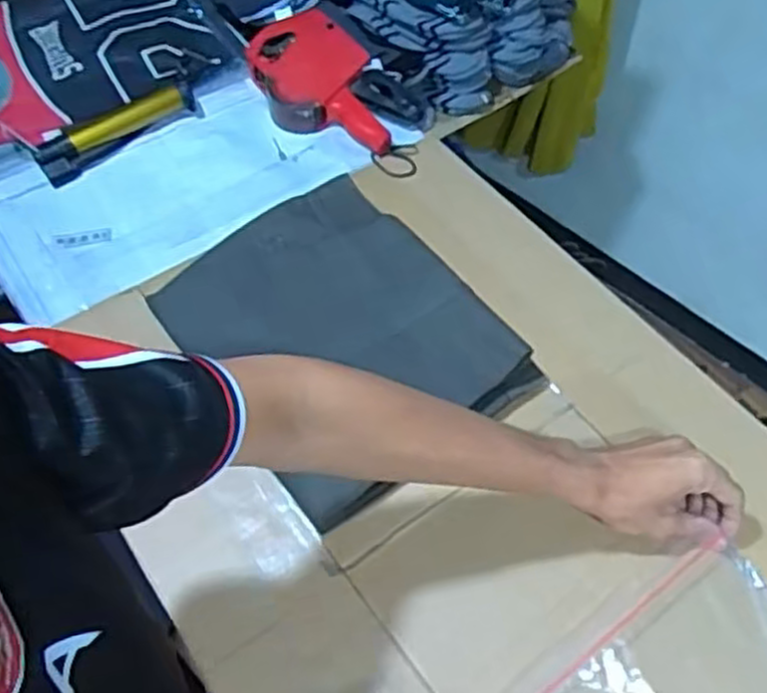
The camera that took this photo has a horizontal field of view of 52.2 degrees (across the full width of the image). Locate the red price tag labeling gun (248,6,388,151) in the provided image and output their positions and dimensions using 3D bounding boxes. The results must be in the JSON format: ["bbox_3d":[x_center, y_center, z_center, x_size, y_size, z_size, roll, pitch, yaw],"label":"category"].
[{"bbox_3d":[-0.079,-0.309,0.928,0.114,0.065,0.227,-21,60,-15],"label":"red price tag labeling gun"}]

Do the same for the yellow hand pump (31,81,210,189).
[{"bbox_3d":[-0.301,-0.246,0.889,0.189,0.037,0.049,-35,65,-22],"label":"yellow hand pump"}]

